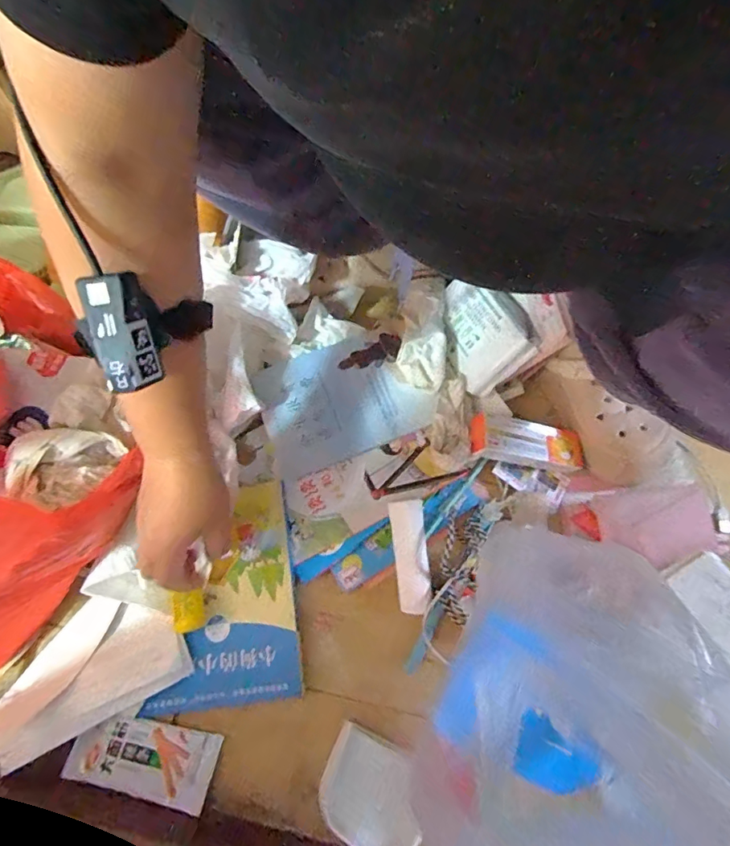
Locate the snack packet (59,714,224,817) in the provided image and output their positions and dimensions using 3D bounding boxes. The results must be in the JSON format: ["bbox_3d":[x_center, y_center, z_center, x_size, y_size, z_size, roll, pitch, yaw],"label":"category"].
[{"bbox_3d":[-0.214,0.323,0.464,0.134,0.011,0.062,13,69,4],"label":"snack packet"}]

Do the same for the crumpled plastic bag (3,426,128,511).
[{"bbox_3d":[-0.267,0.042,0.429,0.093,0.038,0.080,9,69,3],"label":"crumpled plastic bag"}]

